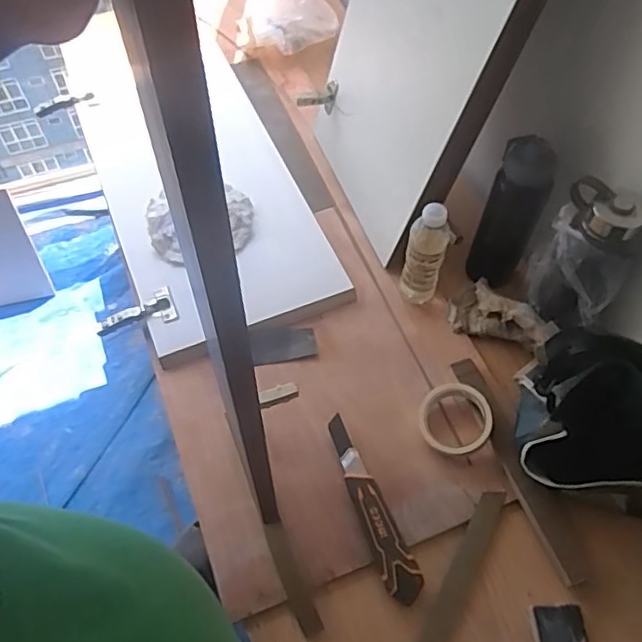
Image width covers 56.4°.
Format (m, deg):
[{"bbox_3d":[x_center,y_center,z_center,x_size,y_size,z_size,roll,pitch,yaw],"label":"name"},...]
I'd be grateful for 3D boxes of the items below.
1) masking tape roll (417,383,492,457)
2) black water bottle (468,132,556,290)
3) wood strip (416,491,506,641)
[{"bbox_3d":[0.179,0.134,0.810,0.093,0.040,0.096,0,59,1],"label":"masking tape roll"},{"bbox_3d":[0.270,-0.151,0.874,0.087,0.254,0.086,19,60,12],"label":"black water bottle"},{"bbox_3d":[0.166,0.318,0.733,0.030,0.004,0.248,26,63,15],"label":"wood strip"}]

